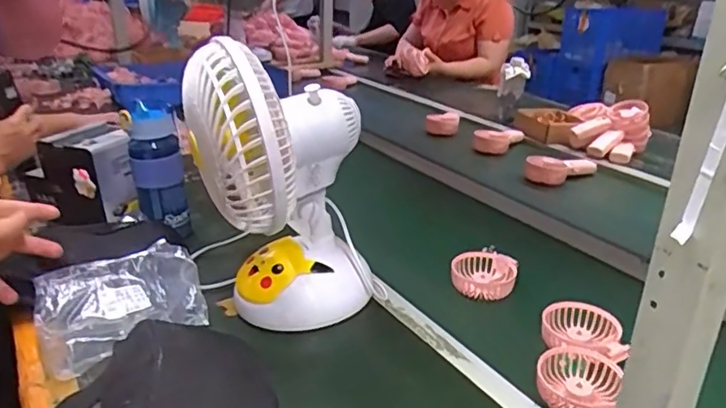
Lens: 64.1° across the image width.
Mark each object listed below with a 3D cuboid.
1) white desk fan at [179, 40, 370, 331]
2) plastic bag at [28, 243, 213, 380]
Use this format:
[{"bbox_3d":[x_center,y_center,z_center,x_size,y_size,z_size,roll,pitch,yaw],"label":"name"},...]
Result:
[{"bbox_3d":[-0.101,-0.019,0.683,0.162,0.319,0.182,21,30,40],"label":"white desk fan"},{"bbox_3d":[-0.285,0.120,0.687,0.181,0.063,0.138,-11,25,-26],"label":"plastic bag"}]

